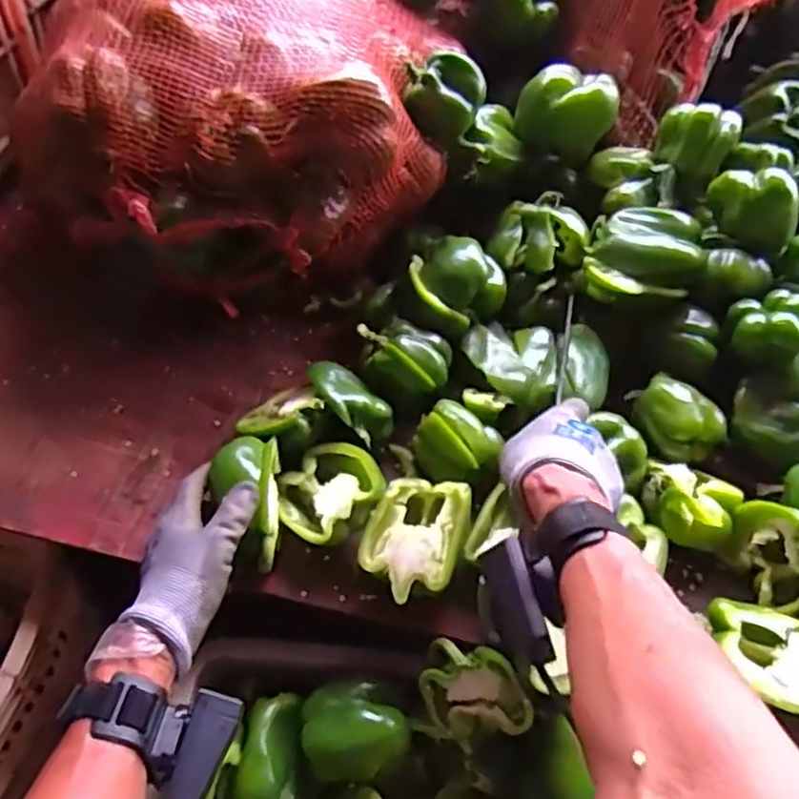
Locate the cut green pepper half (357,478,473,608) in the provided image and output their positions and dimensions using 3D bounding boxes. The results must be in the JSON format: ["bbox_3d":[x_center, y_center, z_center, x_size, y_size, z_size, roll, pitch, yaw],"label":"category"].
[{"bbox_3d":[0.013,0.108,0.534,0.070,0.040,0.092,15,63,18],"label":"cut green pepper half"}]

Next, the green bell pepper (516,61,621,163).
[{"bbox_3d":[0.166,-0.288,0.693,0.092,0.076,0.080,13,57,5],"label":"green bell pepper"}]

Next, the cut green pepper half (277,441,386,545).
[{"bbox_3d":[-0.057,0.074,0.549,0.073,0.053,0.078,2,57,-3],"label":"cut green pepper half"}]

